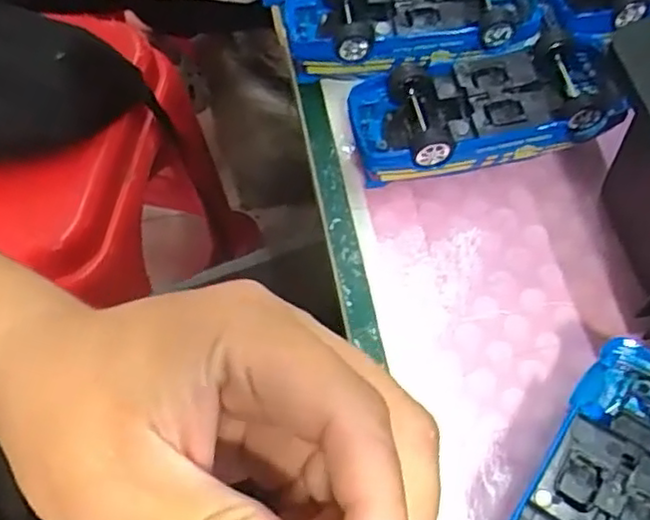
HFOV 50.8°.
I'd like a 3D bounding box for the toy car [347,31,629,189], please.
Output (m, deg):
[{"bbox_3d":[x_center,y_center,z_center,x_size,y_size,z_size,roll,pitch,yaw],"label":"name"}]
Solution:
[{"bbox_3d":[0.080,-0.073,0.352,0.134,0.043,0.061,-12,62,-7],"label":"toy car"}]

